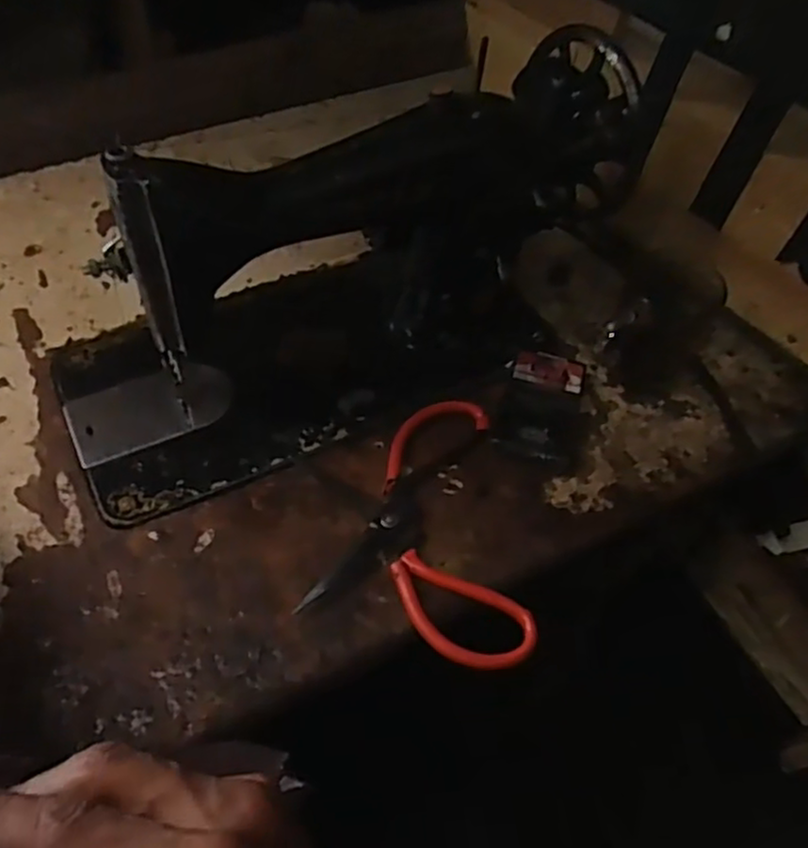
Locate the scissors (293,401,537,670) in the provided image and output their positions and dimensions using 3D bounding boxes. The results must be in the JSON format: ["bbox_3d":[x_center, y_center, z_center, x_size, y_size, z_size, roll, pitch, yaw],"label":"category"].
[{"bbox_3d":[0.009,0.063,0.478,0.136,0.014,0.195,2,54,-2],"label":"scissors"}]

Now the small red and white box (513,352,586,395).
[{"bbox_3d":[0.114,-0.041,0.558,0.053,0.012,0.032,19,55,10],"label":"small red and white box"}]

